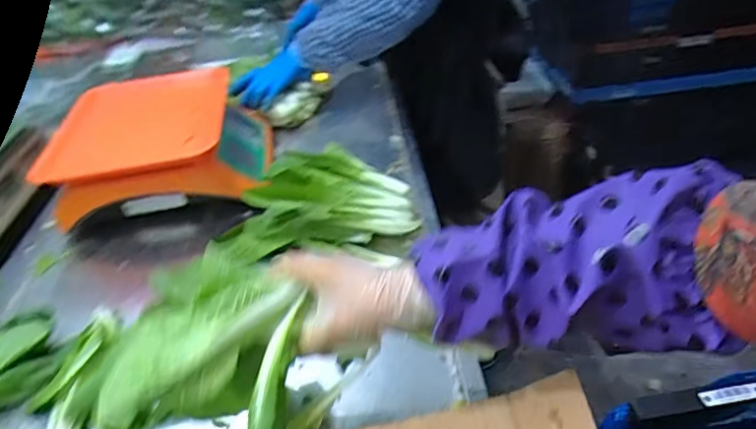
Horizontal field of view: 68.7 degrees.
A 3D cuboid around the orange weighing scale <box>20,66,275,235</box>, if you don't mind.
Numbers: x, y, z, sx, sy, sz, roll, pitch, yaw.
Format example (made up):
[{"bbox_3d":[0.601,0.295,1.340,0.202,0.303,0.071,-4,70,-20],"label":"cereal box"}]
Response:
[{"bbox_3d":[-0.311,-0.110,0.807,0.284,0.116,0.224,-12,37,-8],"label":"orange weighing scale"}]

